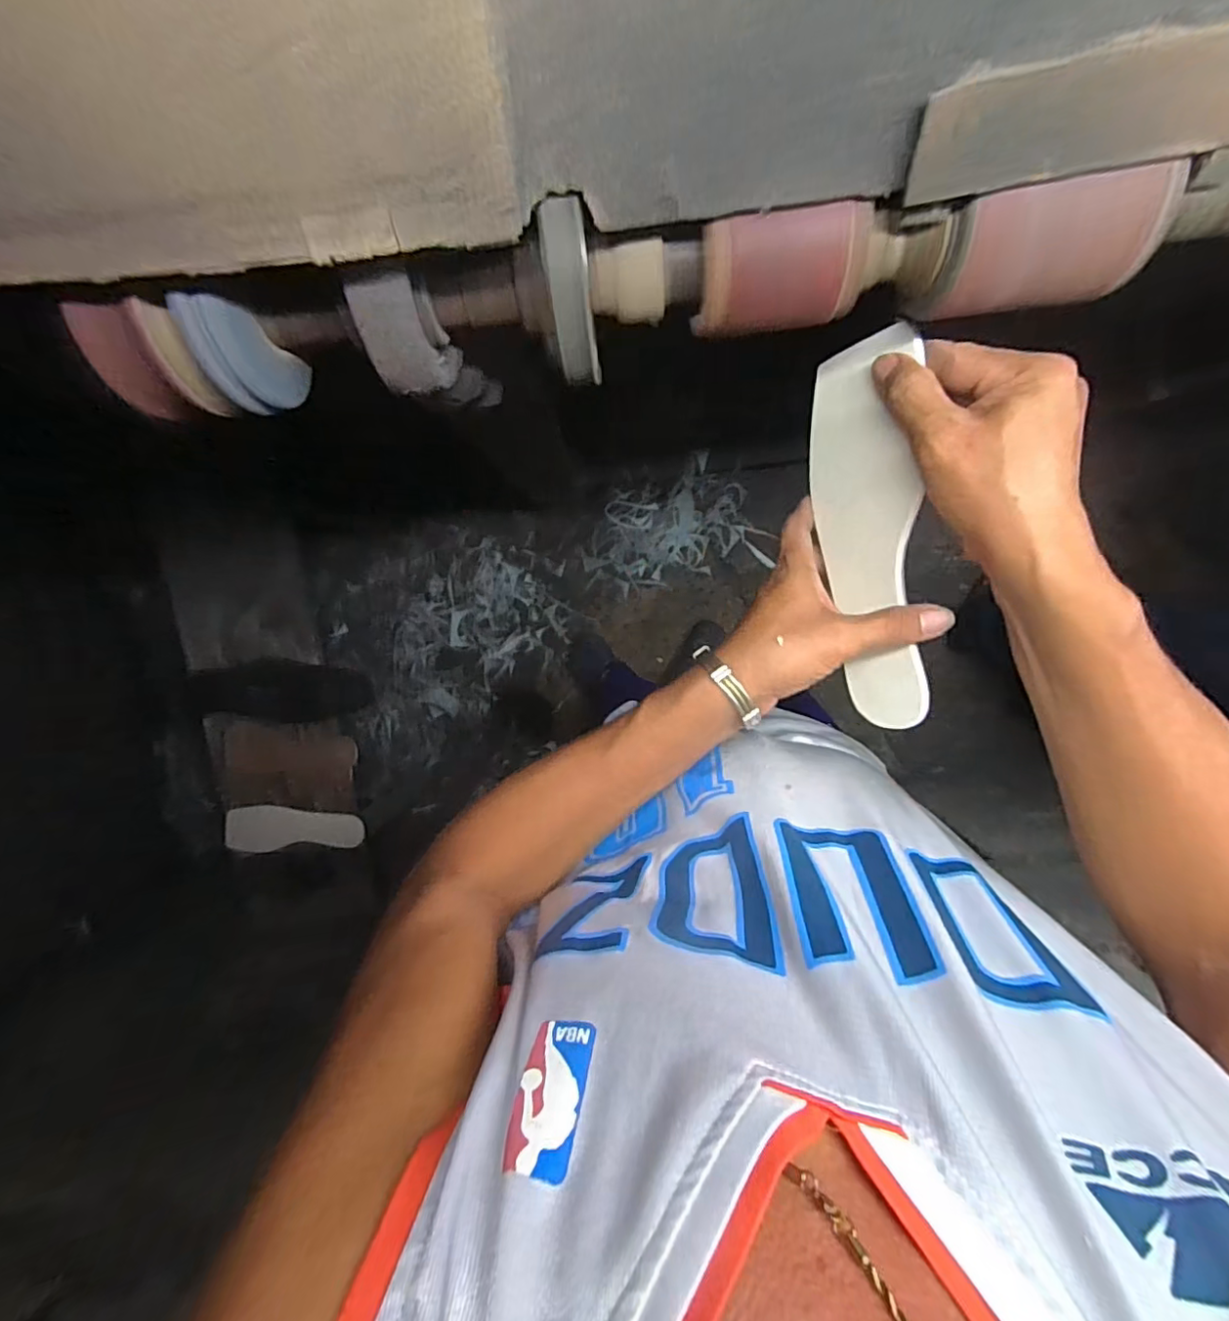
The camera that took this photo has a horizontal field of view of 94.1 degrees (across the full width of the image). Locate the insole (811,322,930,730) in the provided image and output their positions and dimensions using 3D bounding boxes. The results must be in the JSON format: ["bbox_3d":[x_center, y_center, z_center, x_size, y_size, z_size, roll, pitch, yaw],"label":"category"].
[{"bbox_3d":[0.171,-0.077,0.387,0.006,0.078,0.249,-16,106,-27],"label":"insole"}]

